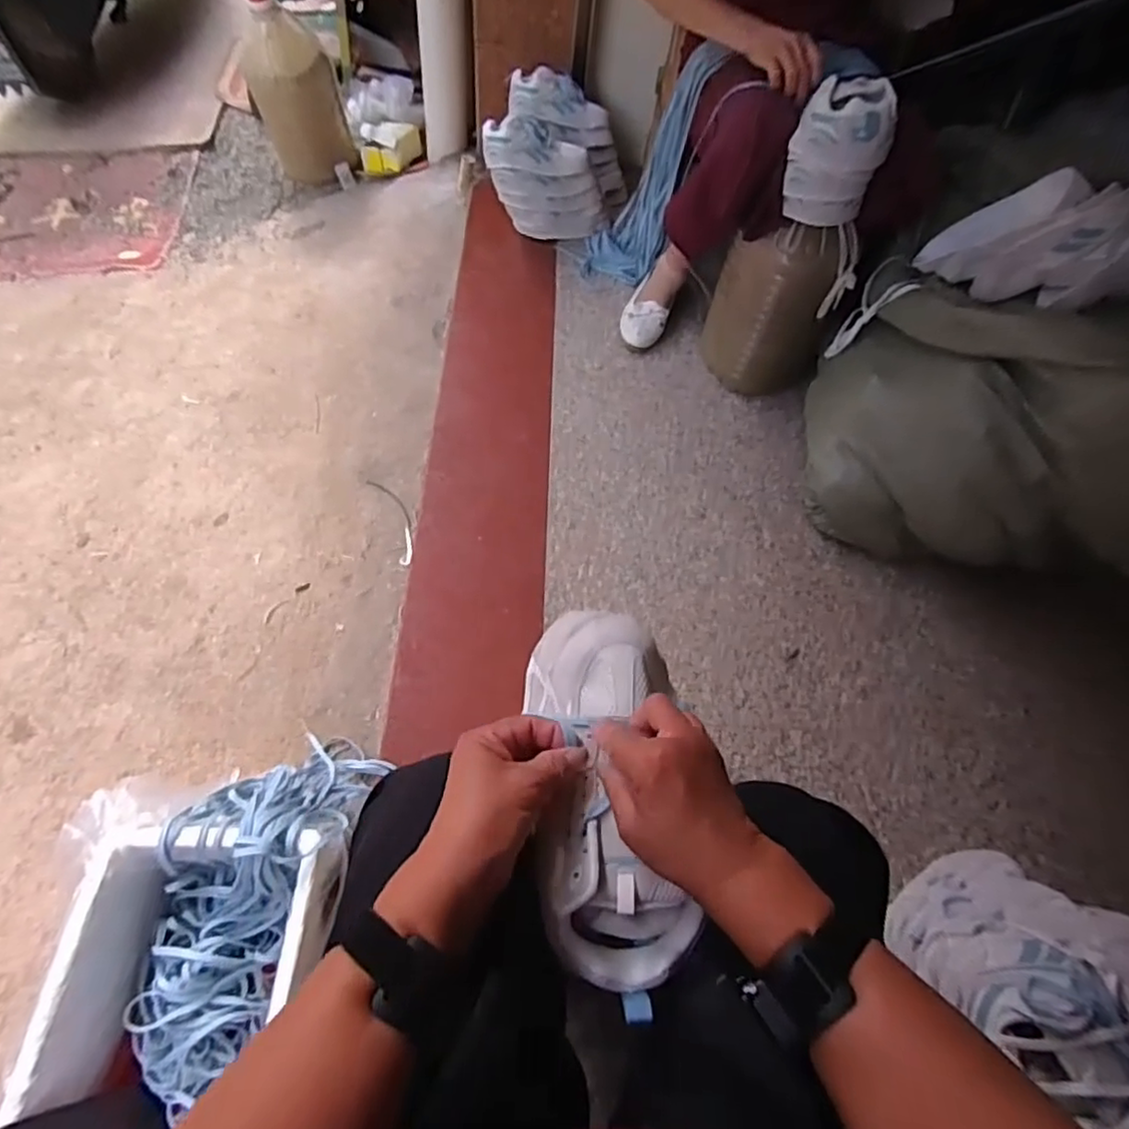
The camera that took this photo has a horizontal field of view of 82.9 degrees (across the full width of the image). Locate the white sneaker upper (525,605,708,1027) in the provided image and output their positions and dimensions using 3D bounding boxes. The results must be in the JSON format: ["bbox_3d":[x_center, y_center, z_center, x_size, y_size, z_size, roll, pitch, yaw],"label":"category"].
[{"bbox_3d":[0.031,0.158,0.452,0.108,0.066,0.257,-2,68,-3],"label":"white sneaker upper"}]

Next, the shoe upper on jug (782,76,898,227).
[{"bbox_3d":[0.412,-0.623,0.971,0.136,0.163,0.092,21,60,7],"label":"shoe upper on jug"}]

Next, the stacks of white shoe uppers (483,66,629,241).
[{"bbox_3d":[-0.008,-0.907,1.445,0.276,0.226,0.286,13,62,5],"label":"stacks of white shoe uppers"}]

